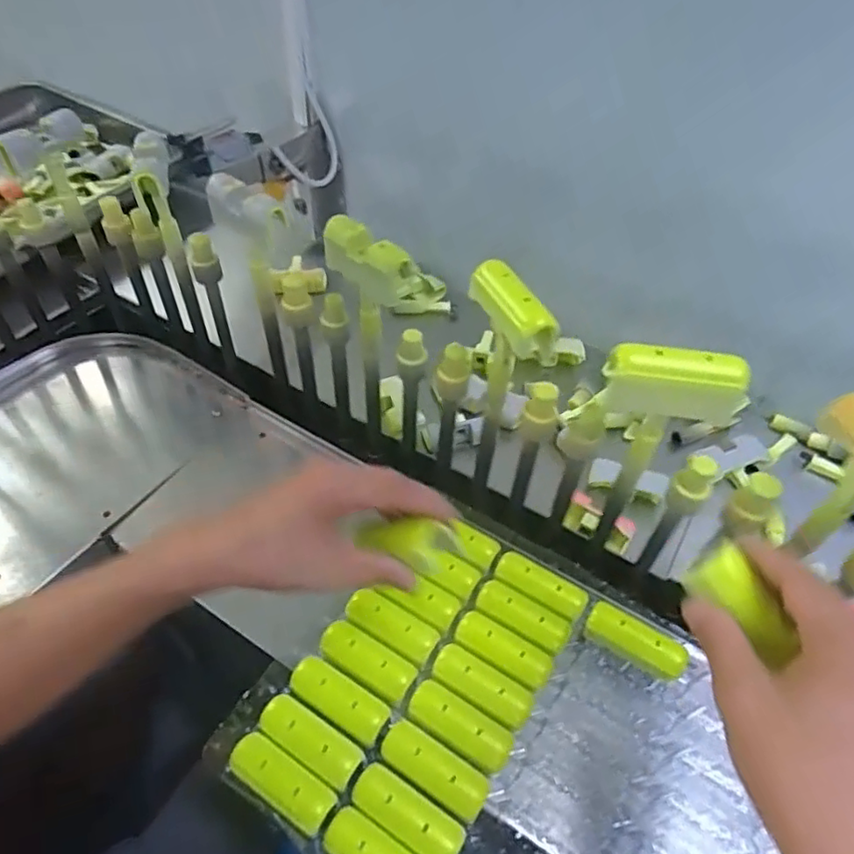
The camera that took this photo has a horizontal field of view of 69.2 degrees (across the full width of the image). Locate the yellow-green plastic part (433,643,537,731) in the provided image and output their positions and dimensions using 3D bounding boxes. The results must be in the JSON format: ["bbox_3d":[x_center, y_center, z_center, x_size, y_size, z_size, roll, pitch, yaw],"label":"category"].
[{"bbox_3d":[0.040,0.195,0.461,0.076,0.024,0.030,28,52,21],"label":"yellow-green plastic part"}]

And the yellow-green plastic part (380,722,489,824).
[{"bbox_3d":[0.004,0.232,0.419,0.076,0.011,0.027,26,52,20],"label":"yellow-green plastic part"}]

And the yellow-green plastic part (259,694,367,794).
[{"bbox_3d":[-0.082,0.218,0.431,0.076,0.011,0.029,28,53,21],"label":"yellow-green plastic part"}]

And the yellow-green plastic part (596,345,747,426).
[{"bbox_3d":[0.148,-0.026,0.370,0.080,0.036,0.025,7,48,3],"label":"yellow-green plastic part"}]

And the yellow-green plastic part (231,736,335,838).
[{"bbox_3d":[-0.097,0.237,0.415,0.076,0.010,0.027,26,52,20],"label":"yellow-green plastic part"}]

